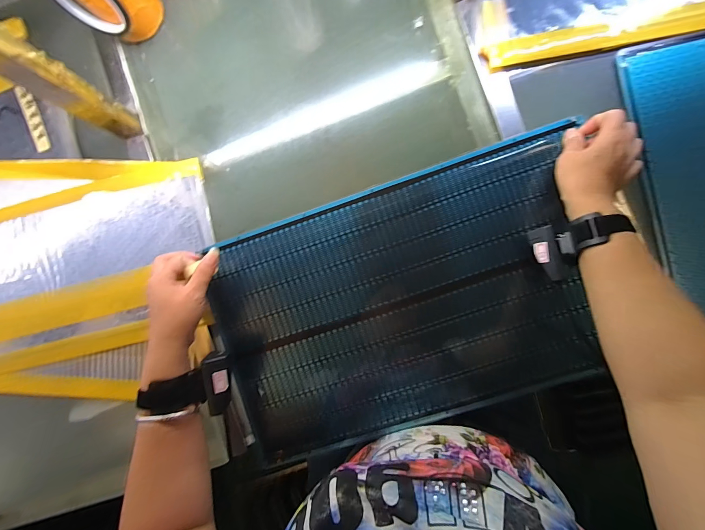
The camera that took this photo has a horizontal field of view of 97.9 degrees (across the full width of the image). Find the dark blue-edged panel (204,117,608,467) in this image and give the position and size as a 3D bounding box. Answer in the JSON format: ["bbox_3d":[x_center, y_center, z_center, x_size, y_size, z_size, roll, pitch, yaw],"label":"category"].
[{"bbox_3d":[0.058,0.056,0.417,0.488,0.023,0.316,-19,89,6],"label":"dark blue-edged panel"}]

